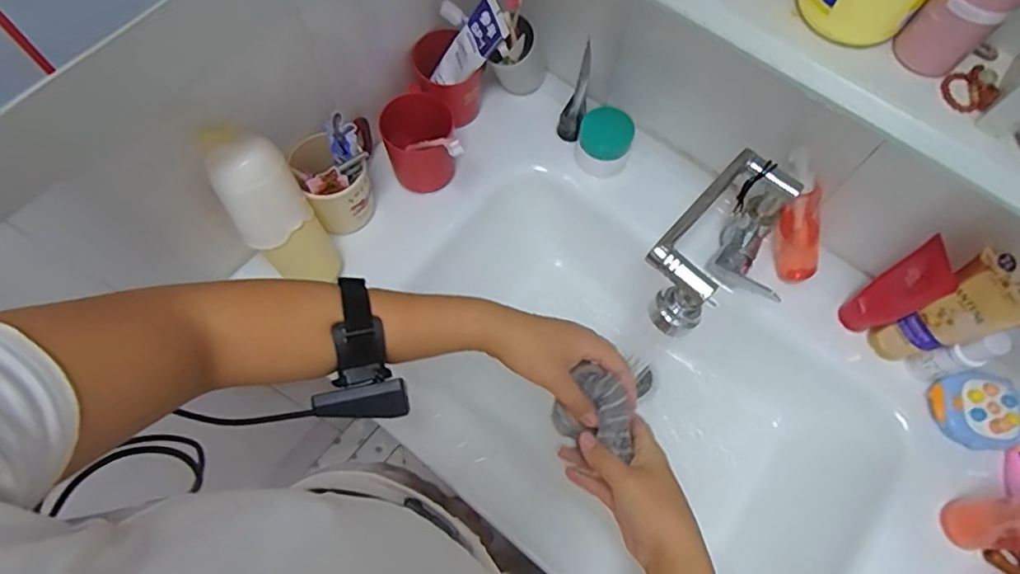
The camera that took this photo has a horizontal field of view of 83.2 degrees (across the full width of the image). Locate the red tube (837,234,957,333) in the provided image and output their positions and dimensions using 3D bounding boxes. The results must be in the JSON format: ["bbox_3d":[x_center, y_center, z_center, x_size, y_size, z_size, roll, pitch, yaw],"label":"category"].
[{"bbox_3d":[0.415,0.008,0.626,0.032,0.157,0.052,-13,69,-6],"label":"red tube"}]

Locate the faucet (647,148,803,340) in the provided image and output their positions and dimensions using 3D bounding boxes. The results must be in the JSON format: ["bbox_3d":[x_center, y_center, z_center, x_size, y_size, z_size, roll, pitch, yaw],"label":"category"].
[{"bbox_3d":[0.224,-0.029,0.609,0.110,0.132,0.221,41,73,14],"label":"faucet"}]

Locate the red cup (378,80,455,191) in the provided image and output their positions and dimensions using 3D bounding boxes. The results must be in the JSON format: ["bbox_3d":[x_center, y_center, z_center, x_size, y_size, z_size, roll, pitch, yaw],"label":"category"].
[{"bbox_3d":[-0.115,-0.177,0.725,0.087,0.107,0.103,-1,68,-1],"label":"red cup"}]

